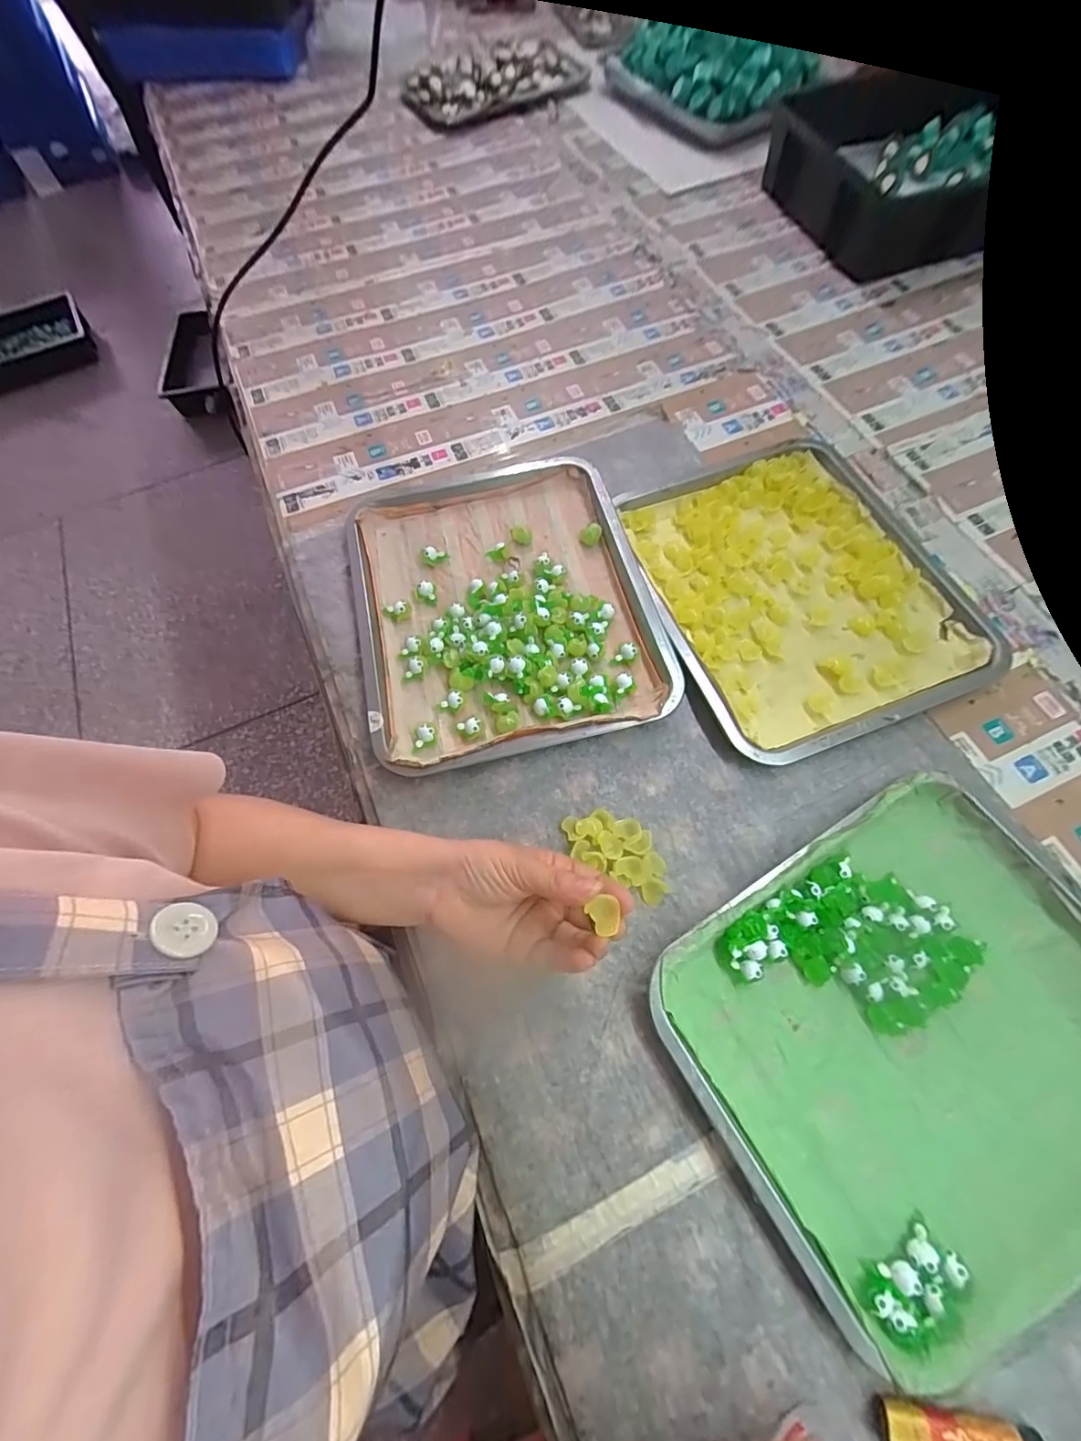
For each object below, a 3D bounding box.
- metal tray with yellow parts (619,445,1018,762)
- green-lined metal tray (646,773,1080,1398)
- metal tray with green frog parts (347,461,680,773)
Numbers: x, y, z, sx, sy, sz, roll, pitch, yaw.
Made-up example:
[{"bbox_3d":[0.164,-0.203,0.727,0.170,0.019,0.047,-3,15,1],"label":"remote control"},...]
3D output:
[{"bbox_3d":[0.238,-0.130,0.487,0.263,0.019,0.302,-21,67,-7],"label":"metal tray with yellow parts"},{"bbox_3d":[0.248,0.198,0.340,0.295,0.024,0.241,-30,69,-11],"label":"green-lined metal tray"},{"bbox_3d":[-0.038,-0.111,0.484,0.263,0.027,0.302,-14,67,-4],"label":"metal tray with green frog parts"}]

